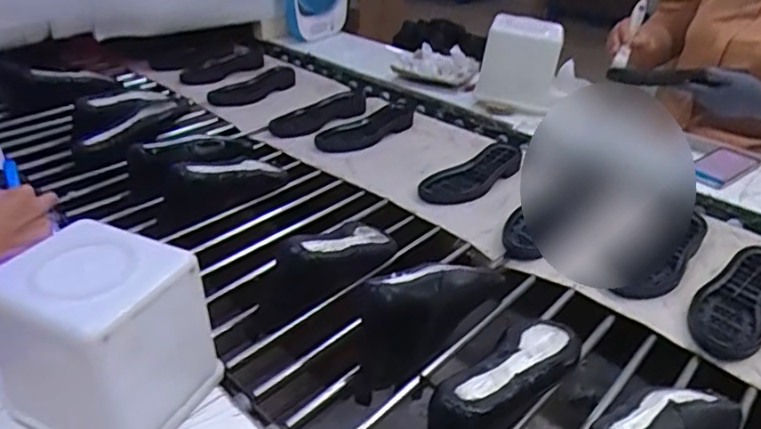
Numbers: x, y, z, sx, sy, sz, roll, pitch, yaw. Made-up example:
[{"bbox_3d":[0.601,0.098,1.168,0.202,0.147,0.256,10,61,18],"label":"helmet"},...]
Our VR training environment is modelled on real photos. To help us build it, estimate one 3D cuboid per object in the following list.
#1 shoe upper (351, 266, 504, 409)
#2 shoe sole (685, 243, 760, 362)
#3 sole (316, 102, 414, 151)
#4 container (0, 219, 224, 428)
[{"bbox_3d":[0.057,0.112,0.722,0.081,0.113,0.253,22,37,30],"label":"shoe upper"},{"bbox_3d":[0.485,0.108,0.797,0.089,0.031,0.243,25,39,33],"label":"shoe sole"},{"bbox_3d":[-0.010,-0.194,1.278,0.094,0.029,0.326,22,37,29],"label":"sole"},{"bbox_3d":[-0.264,0.116,0.555,0.165,0.162,0.134,14,34,19],"label":"container"}]

